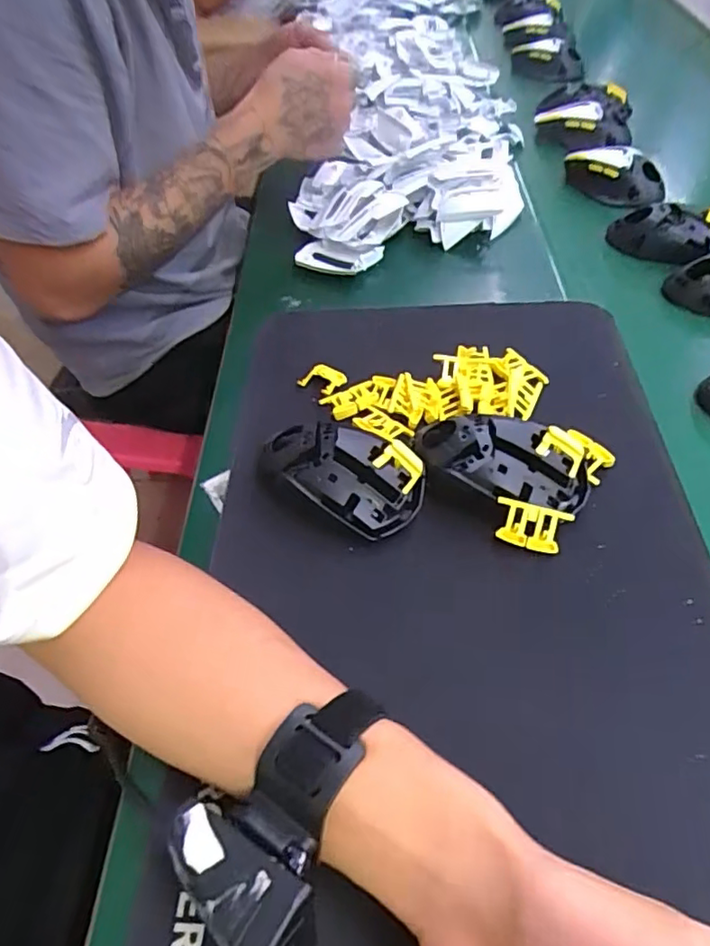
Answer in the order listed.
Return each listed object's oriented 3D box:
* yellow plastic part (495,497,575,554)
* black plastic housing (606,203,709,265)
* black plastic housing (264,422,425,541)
[{"bbox_3d":[0.108,0.033,0.365,0.043,0.008,0.028,10,88,8],"label":"yellow plastic part"},{"bbox_3d":[0.308,-0.233,0.586,0.109,0.043,0.035,9,53,9],"label":"black plastic housing"},{"bbox_3d":[-0.009,-0.001,0.391,0.106,0.026,0.055,26,57,21],"label":"black plastic housing"}]

